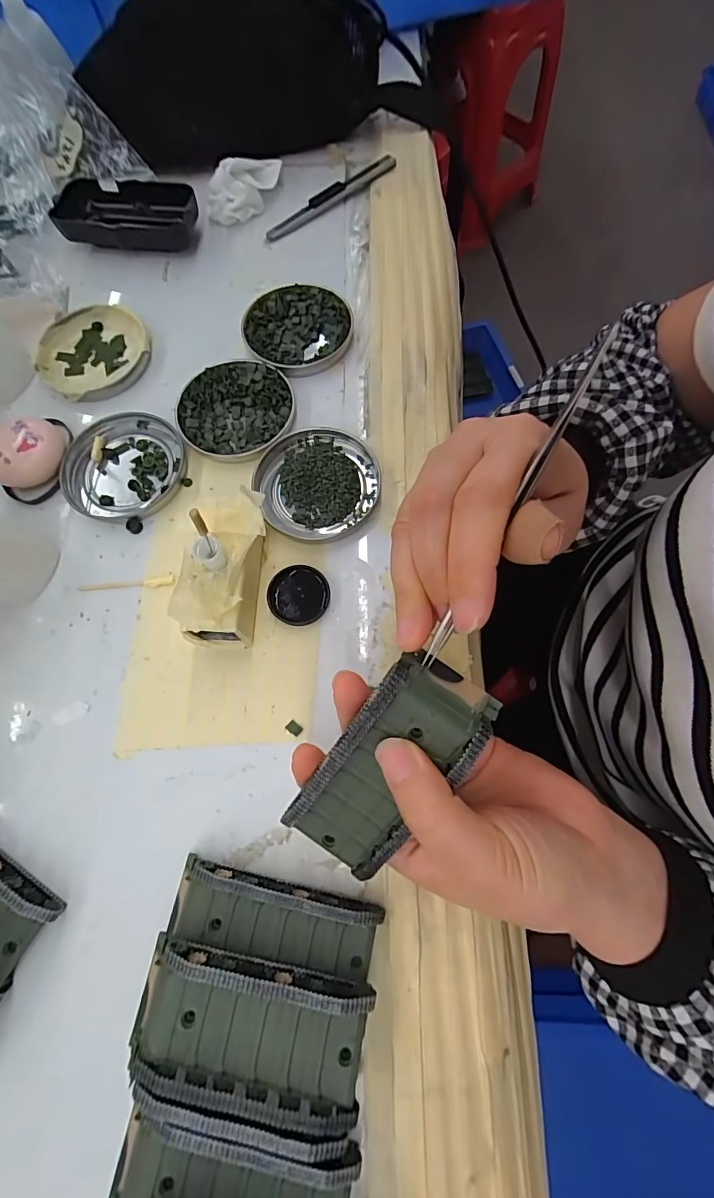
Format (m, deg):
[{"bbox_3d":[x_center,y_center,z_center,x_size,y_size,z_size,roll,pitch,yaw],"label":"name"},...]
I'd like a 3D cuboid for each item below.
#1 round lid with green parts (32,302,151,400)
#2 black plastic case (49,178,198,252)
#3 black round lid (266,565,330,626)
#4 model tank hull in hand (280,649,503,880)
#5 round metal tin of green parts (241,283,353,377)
[{"bbox_3d":[-0.191,-0.180,0.323,0.078,0.012,0.080,-1,72,2],"label":"round lid with green parts"},{"bbox_3d":[-0.185,-0.307,0.356,0.116,0.024,0.052,8,73,5],"label":"black plastic case"},{"bbox_3d":[-0.034,-0.002,0.260,0.035,0.006,0.035,-1,72,2],"label":"black round lid"},{"bbox_3d":[0.010,0.069,0.174,0.042,0.021,0.094,35,107,12],"label":"model tank hull in hand"},{"bbox_3d":[-0.044,-0.196,0.321,0.075,0.011,0.075,-1,72,2],"label":"round metal tin of green parts"}]

